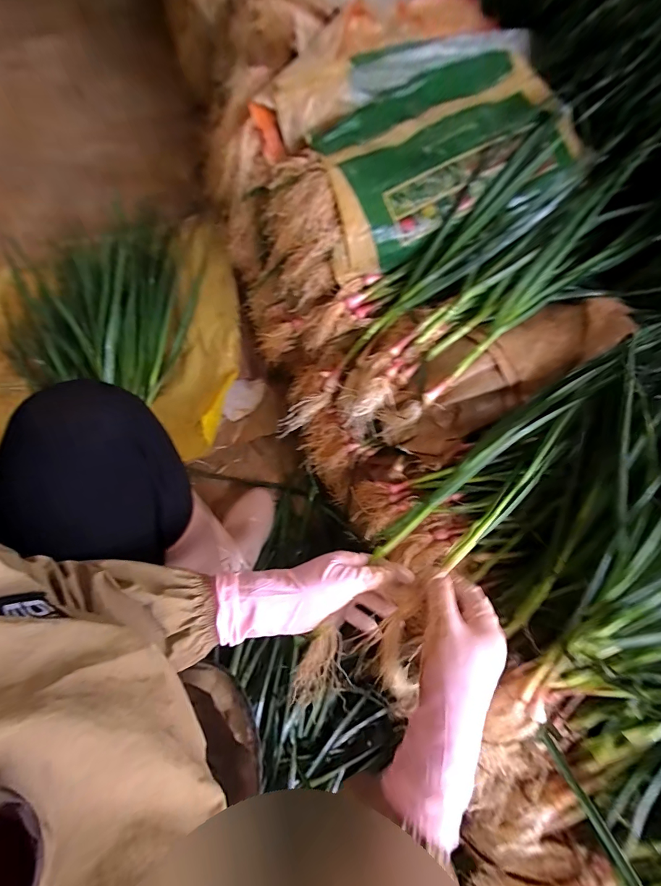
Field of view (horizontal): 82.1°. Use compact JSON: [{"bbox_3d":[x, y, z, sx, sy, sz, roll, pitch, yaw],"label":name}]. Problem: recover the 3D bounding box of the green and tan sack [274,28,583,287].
[{"bbox_3d":[0.152,-0.489,0.619,0.429,0.111,0.337,-20,77,-7],"label":"green and tan sack"}]

